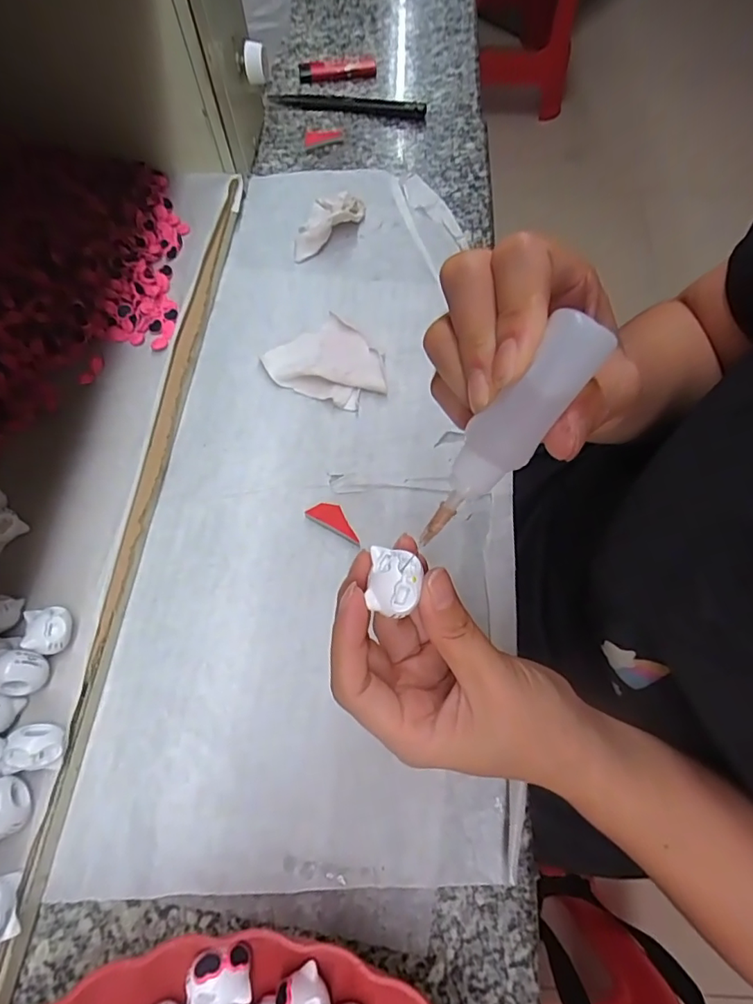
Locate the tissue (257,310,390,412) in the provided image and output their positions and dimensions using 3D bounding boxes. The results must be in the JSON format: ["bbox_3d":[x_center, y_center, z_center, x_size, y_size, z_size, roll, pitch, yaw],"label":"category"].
[{"bbox_3d":[-0.036,-0.097,0.368,0.070,0.011,0.076,-35,72,-10],"label":"tissue"}]

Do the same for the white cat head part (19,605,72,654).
[{"bbox_3d":[-0.177,0.070,0.278,0.022,0.020,0.026,-12,70,-2],"label":"white cat head part"}]

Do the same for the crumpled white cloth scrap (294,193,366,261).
[{"bbox_3d":[-0.043,-0.221,0.407,0.030,0.024,0.071,40,76,15],"label":"crumpled white cloth scrap"}]

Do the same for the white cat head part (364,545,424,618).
[{"bbox_3d":[0.007,0.029,0.194,0.019,0.007,0.025,6,70,4],"label":"white cat head part"}]

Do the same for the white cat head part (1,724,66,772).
[{"bbox_3d":[-0.170,0.120,0.252,0.026,0.015,0.020,-7,70,0],"label":"white cat head part"}]

